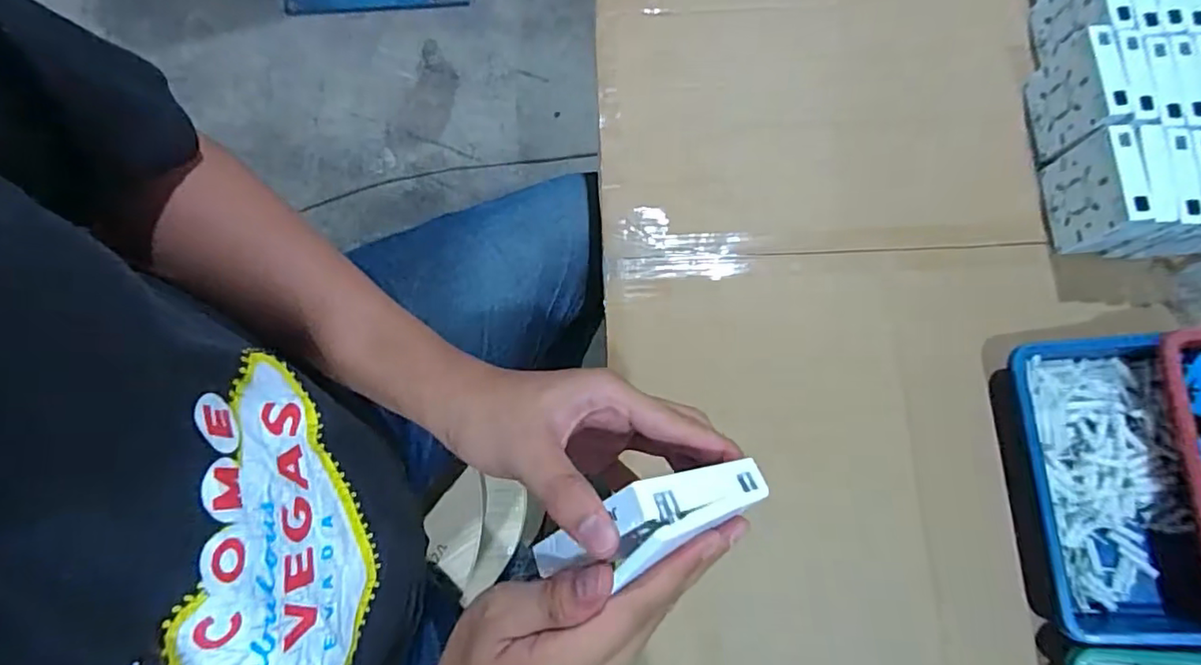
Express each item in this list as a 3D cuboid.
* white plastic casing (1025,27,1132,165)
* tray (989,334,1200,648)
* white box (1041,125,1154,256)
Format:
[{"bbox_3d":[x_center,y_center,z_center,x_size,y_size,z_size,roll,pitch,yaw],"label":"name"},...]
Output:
[{"bbox_3d":[0.432,-0.212,0.561,0.023,0.099,0.088,-2,78,0],"label":"white plastic casing"},{"bbox_3d":[0.409,0.124,0.502,0.119,0.052,0.233,-2,78,0],"label":"tray"},{"bbox_3d":[0.432,-0.122,0.533,0.026,0.081,0.086,-2,78,0],"label":"white box"}]

